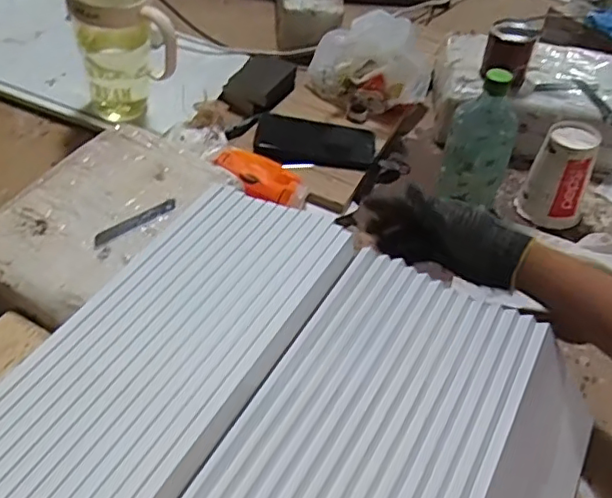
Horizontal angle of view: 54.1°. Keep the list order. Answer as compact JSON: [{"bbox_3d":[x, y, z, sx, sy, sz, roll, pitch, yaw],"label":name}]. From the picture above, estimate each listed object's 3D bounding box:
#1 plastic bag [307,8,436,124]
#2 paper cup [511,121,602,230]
[{"bbox_3d":[0.098,-0.293,0.924,0.186,0.109,0.165,19,50,9],"label":"plastic bag"},{"bbox_3d":[0.338,-0.097,0.789,0.082,0.114,0.079,26,51,18],"label":"paper cup"}]

